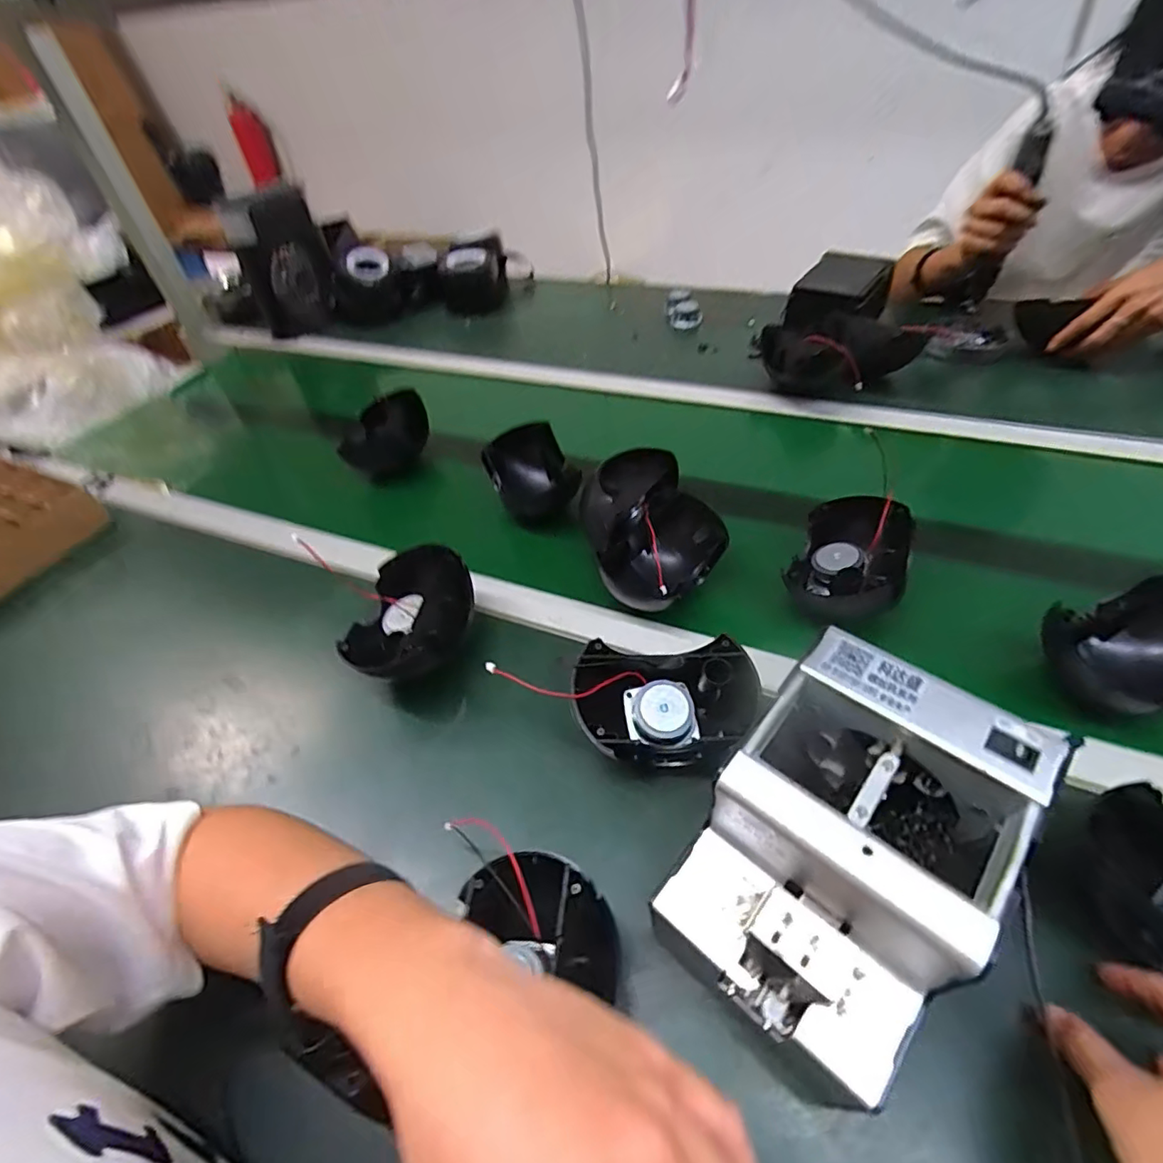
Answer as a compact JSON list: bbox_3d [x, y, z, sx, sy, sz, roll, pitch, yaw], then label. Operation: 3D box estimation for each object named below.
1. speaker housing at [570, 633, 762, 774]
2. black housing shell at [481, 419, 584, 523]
[{"bbox_3d":[0.065,0.098,0.429,0.137,0.074,0.086,-4,47,2],"label":"speaker housing"},{"bbox_3d":[-0.059,-0.119,0.652,0.090,0.075,0.114,-13,47,-7],"label":"black housing shell"}]

